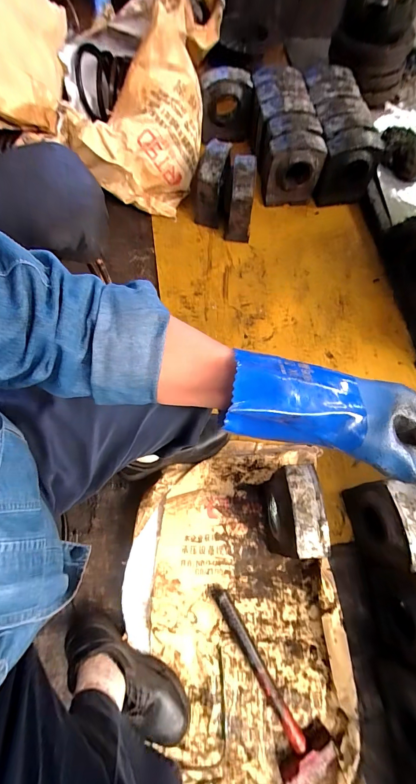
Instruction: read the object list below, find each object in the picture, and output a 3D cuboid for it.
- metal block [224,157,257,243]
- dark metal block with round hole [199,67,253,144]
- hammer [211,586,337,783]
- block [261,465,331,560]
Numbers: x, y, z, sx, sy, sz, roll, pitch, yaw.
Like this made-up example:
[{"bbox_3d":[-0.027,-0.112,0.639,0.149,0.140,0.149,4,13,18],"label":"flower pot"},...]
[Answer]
[{"bbox_3d":[0.097,-0.548,0.976,0.071,0.177,0.137,5,70,-1],"label":"metal block"},{"bbox_3d":[0.055,-0.926,1.099,0.174,0.174,0.047,21,52,23],"label":"dark metal block with round hole"},{"bbox_3d":[0.104,0.526,0.626,0.098,0.036,0.326,-29,74,-12],"label":"hammer"},{"bbox_3d":[0.158,0.231,0.660,0.079,0.173,0.152,-1,70,-3],"label":"block"}]

